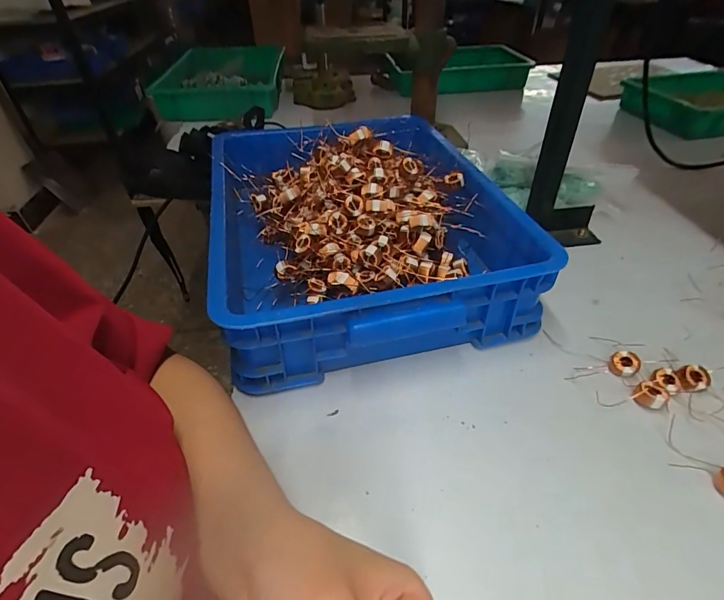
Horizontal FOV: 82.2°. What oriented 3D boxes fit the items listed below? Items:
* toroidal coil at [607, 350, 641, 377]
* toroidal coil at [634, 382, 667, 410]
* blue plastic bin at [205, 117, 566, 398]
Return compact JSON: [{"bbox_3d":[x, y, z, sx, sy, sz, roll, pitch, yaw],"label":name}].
[{"bbox_3d":[0.252,0.061,0.399,0.025,0.015,0.023,-1,41,1],"label":"toroidal coil"},{"bbox_3d":[0.259,0.086,0.372,0.024,0.011,0.024,-1,41,1],"label":"toroidal coil"},{"bbox_3d":[-0.011,-0.107,0.528,0.323,0.122,0.432,-11,42,-9],"label":"blue plastic bin"}]

